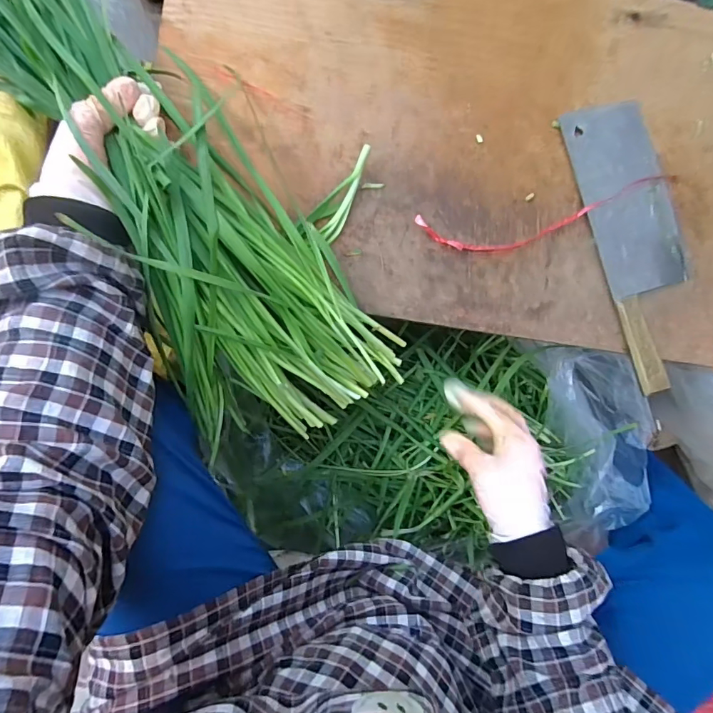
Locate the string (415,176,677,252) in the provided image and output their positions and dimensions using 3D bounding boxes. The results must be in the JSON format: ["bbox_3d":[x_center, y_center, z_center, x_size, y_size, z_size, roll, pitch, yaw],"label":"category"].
[{"bbox_3d":[0.201,-0.141,0.451,0.293,0.011,0.046,-12,98,-9],"label":"string"}]

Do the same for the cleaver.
[{"bbox_3d":[0.295,-0.120,0.462,0.098,0.017,0.293,-15,89,-7],"label":"cleaver"}]

